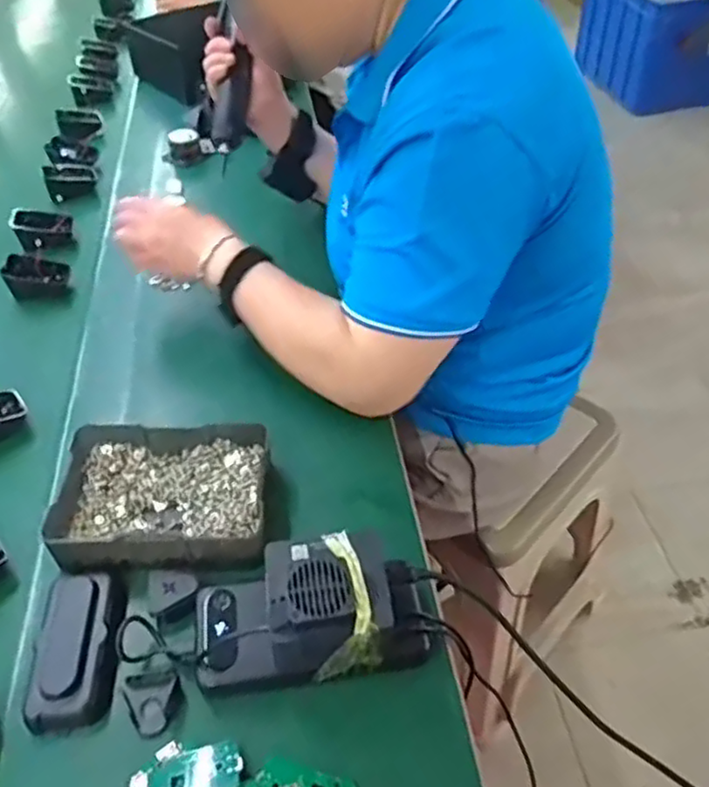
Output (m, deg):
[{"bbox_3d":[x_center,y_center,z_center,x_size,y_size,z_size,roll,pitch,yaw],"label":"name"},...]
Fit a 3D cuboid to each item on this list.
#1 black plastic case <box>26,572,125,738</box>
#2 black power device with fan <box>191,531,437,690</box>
[{"bbox_3d":[-0.188,0.170,0.455,0.049,0.022,0.101,-9,45,-4],"label":"black plastic case"},{"bbox_3d":[-0.028,0.144,0.446,0.156,0.080,0.074,-5,45,0],"label":"black power device with fan"}]

